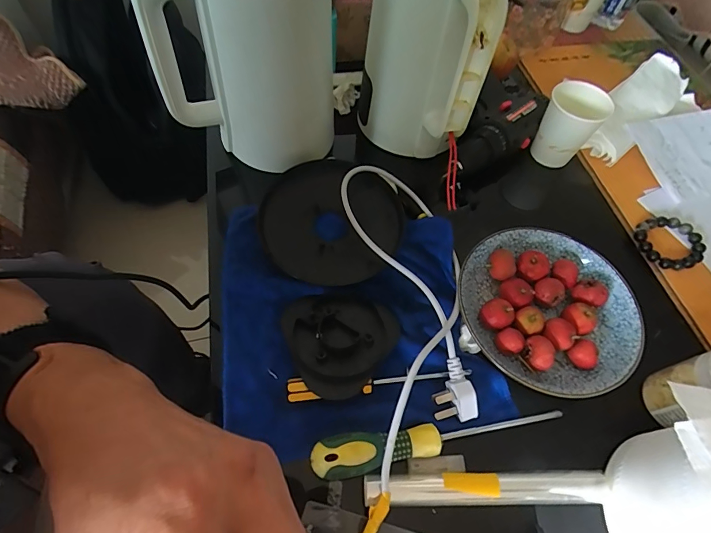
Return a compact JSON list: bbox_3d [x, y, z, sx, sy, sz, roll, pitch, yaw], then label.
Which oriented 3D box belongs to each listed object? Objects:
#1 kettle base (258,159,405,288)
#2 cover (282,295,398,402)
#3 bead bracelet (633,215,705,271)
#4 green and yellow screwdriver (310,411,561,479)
[{"bbox_3d":[-0.025,-0.052,0.455,0.156,0.035,0.156,1,60,-2],"label":"kettle base"},{"bbox_3d":[-0.011,0.064,0.389,0.102,0.019,0.105,-23,64,-15],"label":"cover"},{"bbox_3d":[0.377,-0.030,0.484,0.071,0.010,0.069,-13,62,-10],"label":"bead bracelet"},{"bbox_3d":[0.076,0.146,0.343,0.223,0.023,0.032,-6,61,-6],"label":"green and yellow screwdriver"}]

